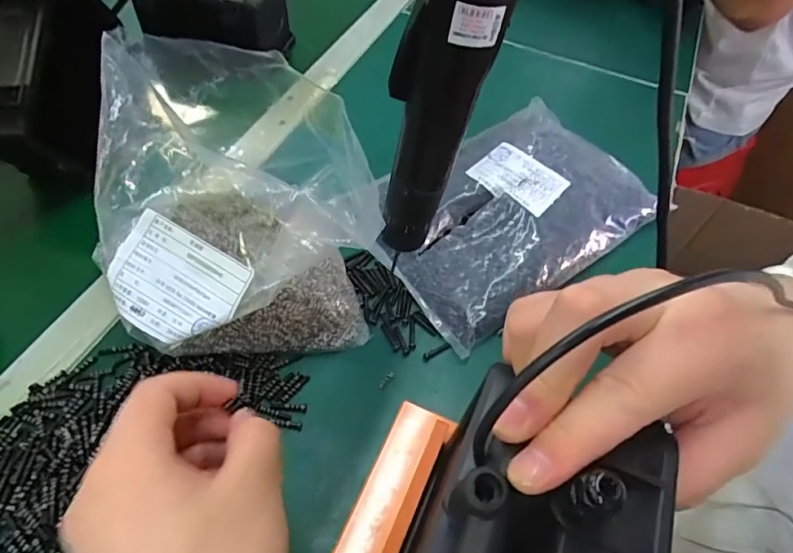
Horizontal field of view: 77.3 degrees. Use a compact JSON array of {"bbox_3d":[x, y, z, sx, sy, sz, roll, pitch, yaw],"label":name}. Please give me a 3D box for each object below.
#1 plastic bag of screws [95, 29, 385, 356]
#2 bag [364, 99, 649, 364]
[{"bbox_3d":[-0.113,-0.049,0.360,0.173,0.160,0.173,-12,56,-12],"label":"plastic bag of screws"},{"bbox_3d":[0.105,-0.065,0.465,0.261,0.042,0.174,-31,62,-22],"label":"bag"}]

